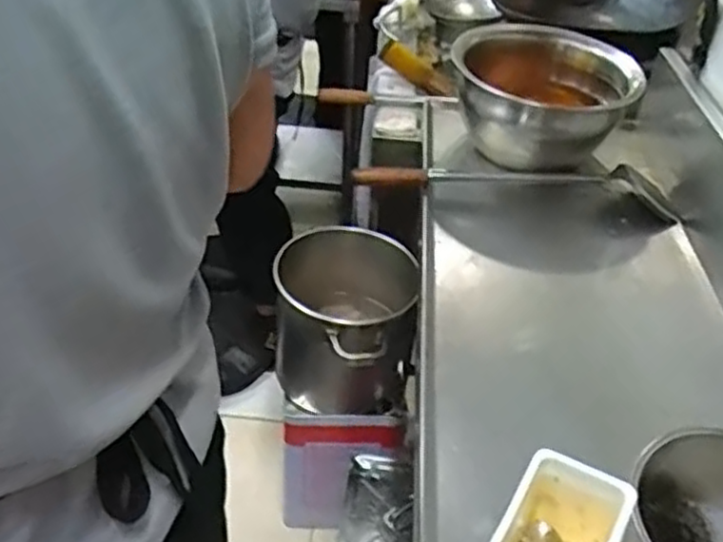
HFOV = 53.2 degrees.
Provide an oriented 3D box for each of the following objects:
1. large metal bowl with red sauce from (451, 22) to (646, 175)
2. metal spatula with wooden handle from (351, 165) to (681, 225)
[{"bbox_3d":[0.298,-0.288,1.186,0.274,0.171,0.236,22,42,21],"label":"large metal bowl with red sauce"},{"bbox_3d":[0.229,-0.133,1.096,0.475,0.057,0.113,3,38,-1],"label":"metal spatula with wooden handle"}]

